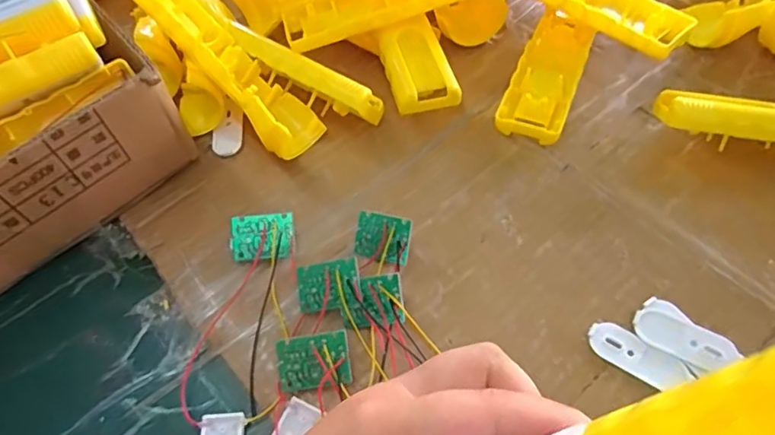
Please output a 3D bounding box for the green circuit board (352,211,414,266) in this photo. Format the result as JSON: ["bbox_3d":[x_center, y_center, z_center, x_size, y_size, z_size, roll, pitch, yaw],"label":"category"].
[{"bbox_3d":[-0.003,0.012,0.315,0.034,0.004,0.027,11,93,30],"label":"green circuit board"}]

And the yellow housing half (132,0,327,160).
[{"bbox_3d":[-0.108,-0.106,0.355,0.159,0.040,0.040,46,68,0],"label":"yellow housing half"}]

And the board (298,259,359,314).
[{"bbox_3d":[-0.032,0.037,0.299,0.034,0.004,0.025,-11,81,12],"label":"board"}]

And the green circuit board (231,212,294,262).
[{"bbox_3d":[-0.072,0.012,0.321,0.035,0.004,0.026,-4,87,-13],"label":"green circuit board"}]

